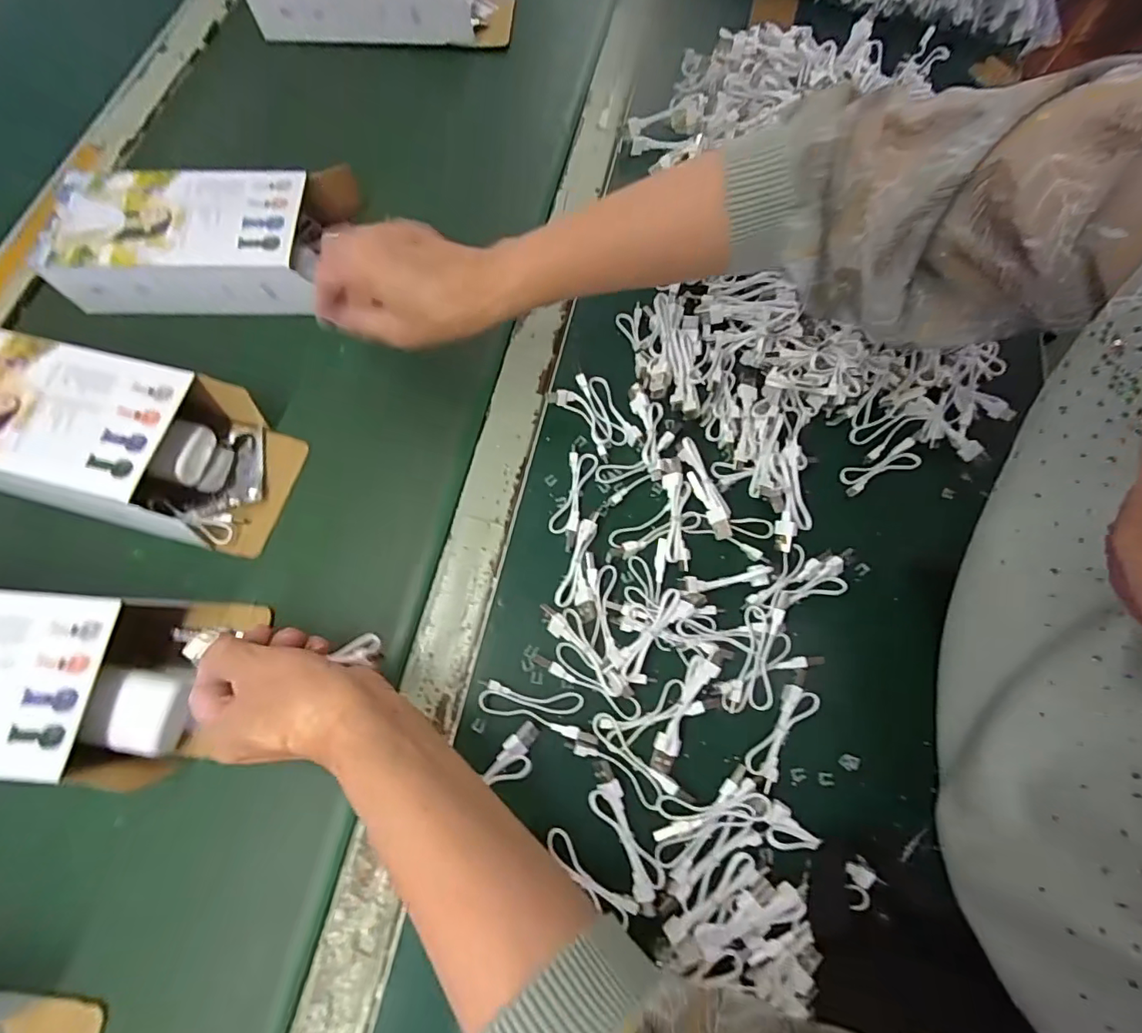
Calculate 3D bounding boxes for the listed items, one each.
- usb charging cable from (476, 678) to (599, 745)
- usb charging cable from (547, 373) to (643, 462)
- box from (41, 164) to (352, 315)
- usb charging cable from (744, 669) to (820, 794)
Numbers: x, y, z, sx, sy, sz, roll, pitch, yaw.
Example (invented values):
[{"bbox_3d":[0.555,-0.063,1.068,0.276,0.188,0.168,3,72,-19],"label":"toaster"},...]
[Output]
[{"bbox_3d":[-0.020,0.119,0.327,0.079,0.009,0.025,15,71,5],"label":"usb charging cable"},{"bbox_3d":[0.019,-0.075,0.396,0.048,0.013,0.069,-27,73,-9],"label":"usb charging cable"},{"bbox_3d":[-0.289,-0.221,0.420,0.217,0.055,0.104,-4,71,-2],"label":"box"},{"bbox_3d":[0.134,0.134,0.327,0.022,0.006,0.073,37,75,12],"label":"usb charging cable"}]

